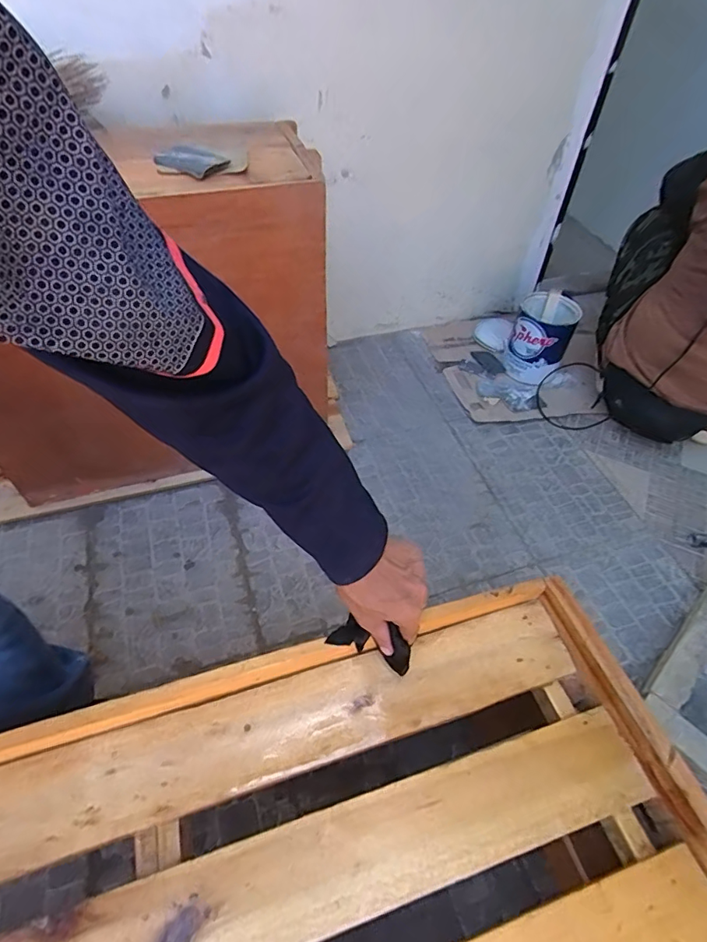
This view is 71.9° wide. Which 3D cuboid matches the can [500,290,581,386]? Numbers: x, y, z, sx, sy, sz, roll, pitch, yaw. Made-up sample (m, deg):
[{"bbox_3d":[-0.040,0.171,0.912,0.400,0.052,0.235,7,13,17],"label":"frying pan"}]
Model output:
[{"bbox_3d":[0.513,-0.361,1.359,0.153,0.219,0.153,2,50,-2],"label":"can"}]

